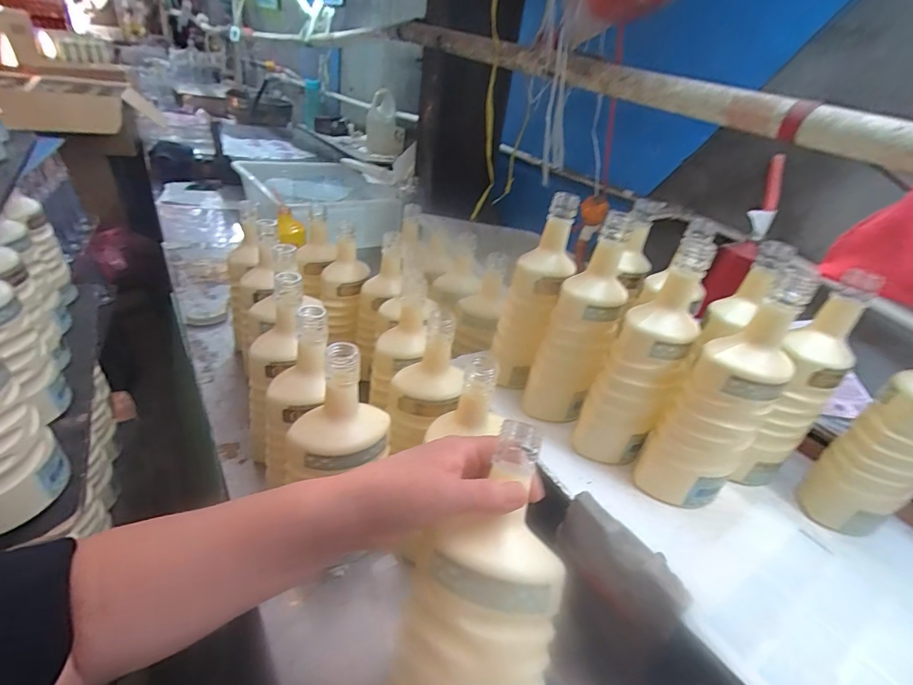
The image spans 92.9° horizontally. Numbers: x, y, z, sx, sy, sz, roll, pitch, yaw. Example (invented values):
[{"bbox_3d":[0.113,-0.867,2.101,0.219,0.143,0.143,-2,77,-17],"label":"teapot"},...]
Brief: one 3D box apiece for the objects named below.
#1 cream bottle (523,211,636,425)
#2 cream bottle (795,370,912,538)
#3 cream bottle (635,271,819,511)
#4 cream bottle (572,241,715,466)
[{"bbox_3d":[0.147,-0.018,0.525,0.081,0.244,0.069,17,35,14],"label":"cream bottle"},{"bbox_3d":[0.446,0.091,0.434,0.074,0.243,0.069,-13,39,-28],"label":"cream bottle"},{"bbox_3d":[0.261,0.066,0.430,0.077,0.233,0.071,-21,43,-36],"label":"cream bottle"},{"bbox_3d":[0.201,0.025,0.474,0.079,0.238,0.082,23,36,21],"label":"cream bottle"}]

